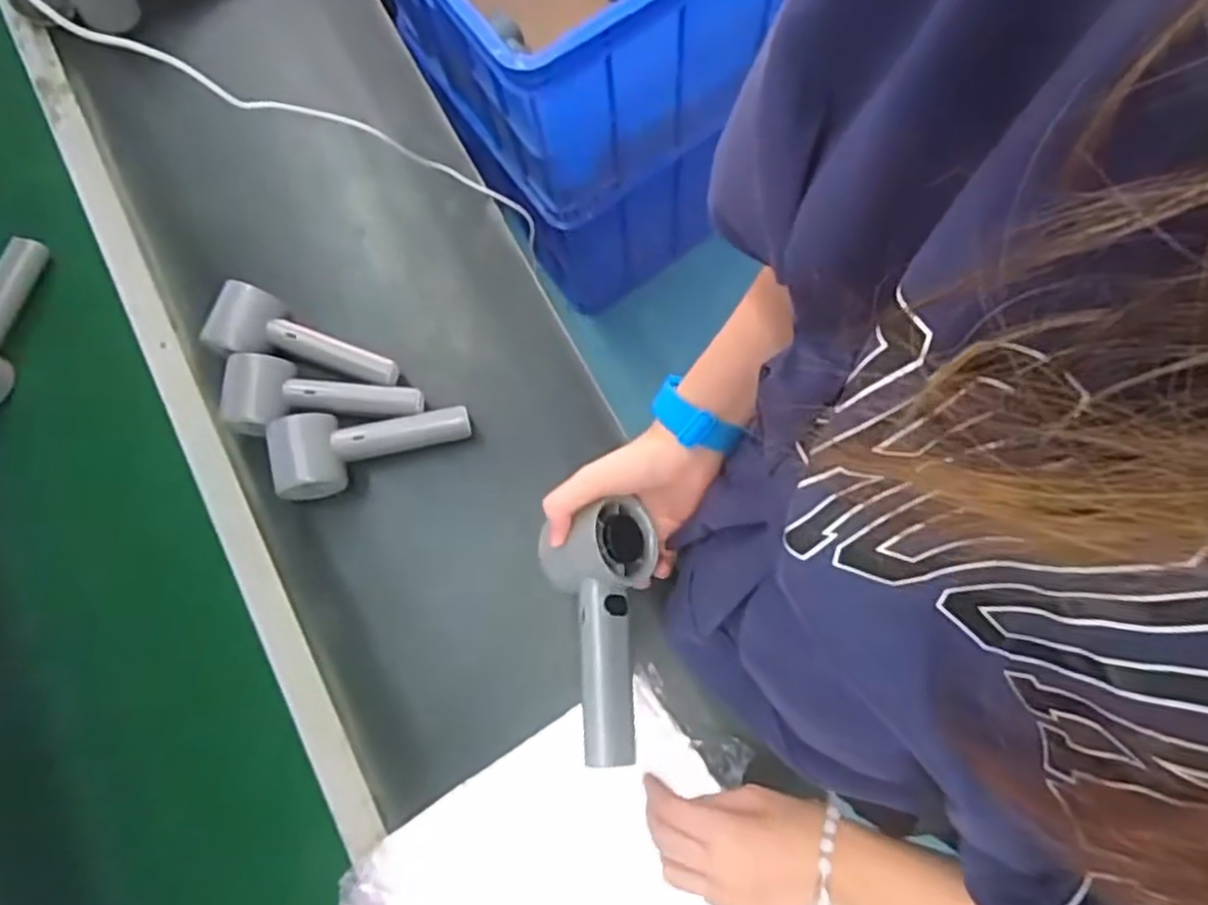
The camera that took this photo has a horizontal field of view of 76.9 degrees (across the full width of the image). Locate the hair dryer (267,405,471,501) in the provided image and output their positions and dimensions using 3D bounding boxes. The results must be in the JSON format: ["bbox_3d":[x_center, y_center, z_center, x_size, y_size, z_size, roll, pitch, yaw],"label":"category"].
[{"bbox_3d":[-0.187,-0.004,0.627,0.152,0.062,0.060,-11,77,-2],"label":"hair dryer"}]

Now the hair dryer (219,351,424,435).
[{"bbox_3d":[-0.232,-0.042,0.639,0.152,0.054,0.058,3,76,-11],"label":"hair dryer"}]

